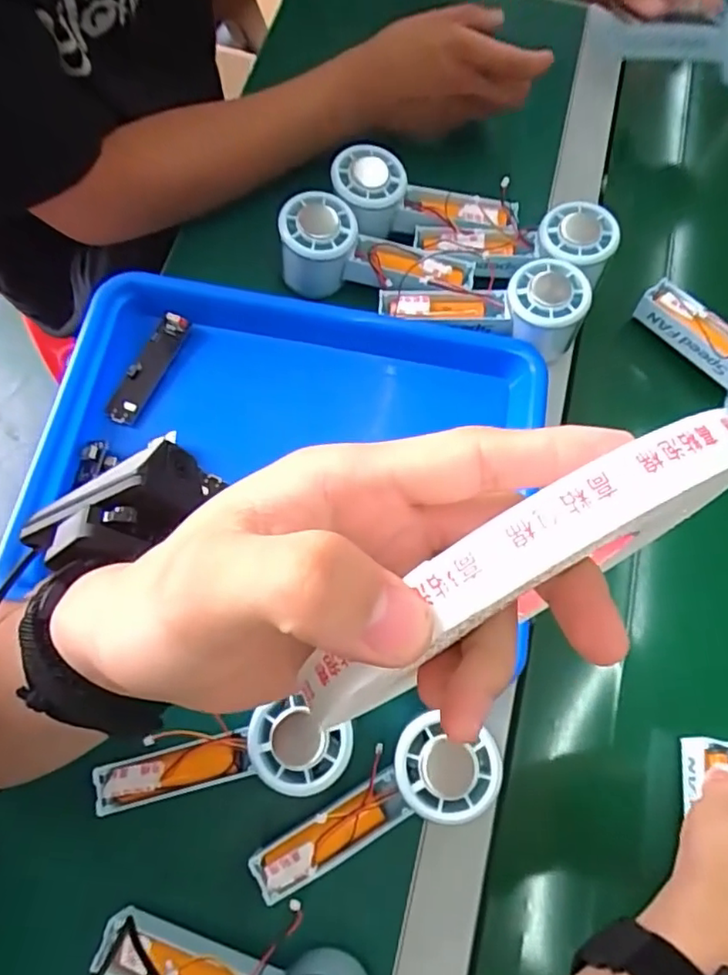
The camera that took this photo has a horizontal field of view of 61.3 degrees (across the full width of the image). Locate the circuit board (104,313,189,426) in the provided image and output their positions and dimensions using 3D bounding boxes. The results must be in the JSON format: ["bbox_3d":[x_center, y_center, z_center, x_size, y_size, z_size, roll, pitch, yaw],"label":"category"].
[{"bbox_3d":[-0.157,-0.087,0.446,0.025,0.008,0.090,21,72,5],"label":"circuit board"}]

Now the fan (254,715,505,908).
[{"bbox_3d":[0.005,0.180,0.347,0.153,0.027,0.055,-30,74,5],"label":"fan"}]

